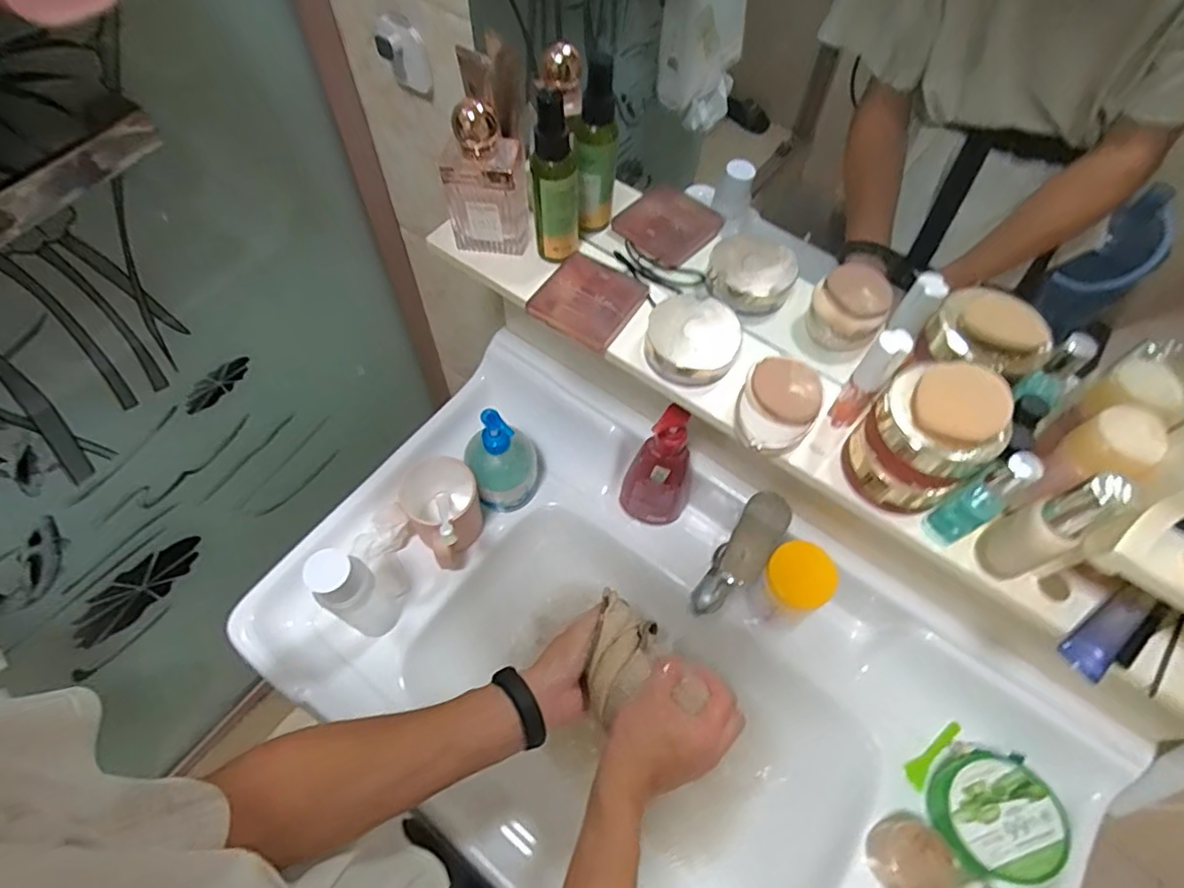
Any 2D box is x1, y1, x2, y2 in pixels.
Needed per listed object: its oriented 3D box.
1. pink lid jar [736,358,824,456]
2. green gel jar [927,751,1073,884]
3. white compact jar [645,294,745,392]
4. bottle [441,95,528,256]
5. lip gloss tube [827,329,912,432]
[{"bbox_3d":[0.138,-0.028,0.445,0.057,0.041,0.060,1,60,-2],"label":"pink lid jar"},{"bbox_3d":[0.380,0.351,0.570,0.091,0.067,0.095,1,60,-2],"label":"green gel jar"},{"bbox_3d":[0.083,-0.085,0.494,0.074,0.028,0.072,1,60,-2],"label":"white compact jar"},{"bbox_3d":[-0.091,-0.218,0.507,0.066,0.130,0.034,-8,61,-7],"label":"bottle"},{"bbox_3d":[0.196,-0.043,0.429,0.021,0.096,0.018,36,65,17],"label":"lip gloss tube"}]

